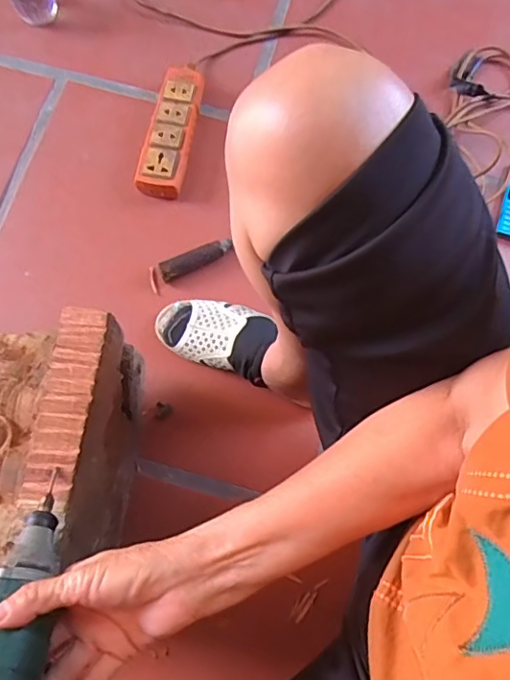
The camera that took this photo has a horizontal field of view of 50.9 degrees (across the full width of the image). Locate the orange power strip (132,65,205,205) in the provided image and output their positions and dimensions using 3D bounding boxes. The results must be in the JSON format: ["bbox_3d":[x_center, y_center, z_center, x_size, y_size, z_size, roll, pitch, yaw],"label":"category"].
[{"bbox_3d":[-0.119,-0.302,0.773,0.069,0.043,0.214,8,74,1],"label":"orange power strip"}]

